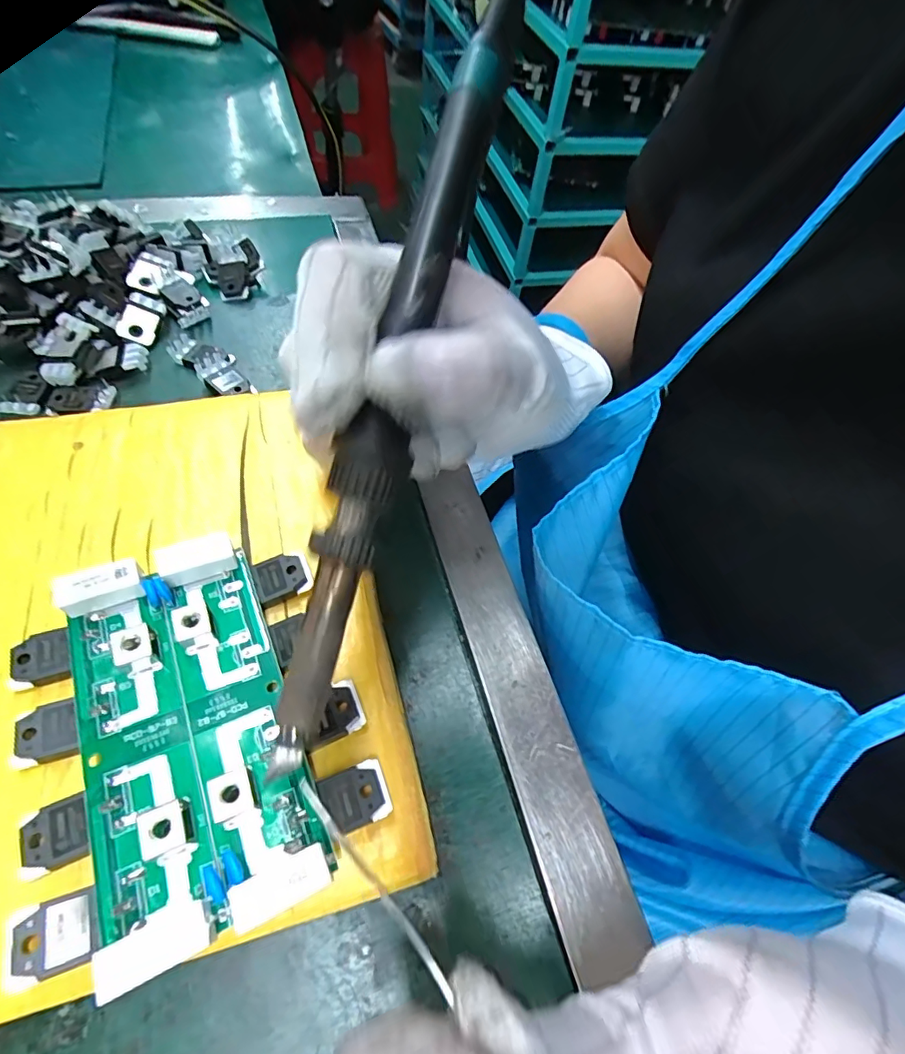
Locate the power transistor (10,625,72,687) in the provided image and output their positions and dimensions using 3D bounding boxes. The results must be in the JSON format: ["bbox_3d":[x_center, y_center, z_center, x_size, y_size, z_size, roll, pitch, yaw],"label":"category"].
[{"bbox_3d":[-0.124,0.040,0.156,0.015,0.006,0.016,-16,61,-18],"label":"power transistor"}]

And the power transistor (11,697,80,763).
[{"bbox_3d":[-0.114,0.058,0.145,0.015,0.006,0.016,-16,61,-18],"label":"power transistor"}]

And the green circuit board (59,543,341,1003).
[{"bbox_3d":[-0.075,0.054,0.144,0.052,0.017,0.105,-18,61,-19],"label":"green circuit board"}]

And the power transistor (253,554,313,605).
[{"bbox_3d":[-0.059,0.018,0.179,0.018,0.006,0.014,-17,61,-18],"label":"power transistor"}]

